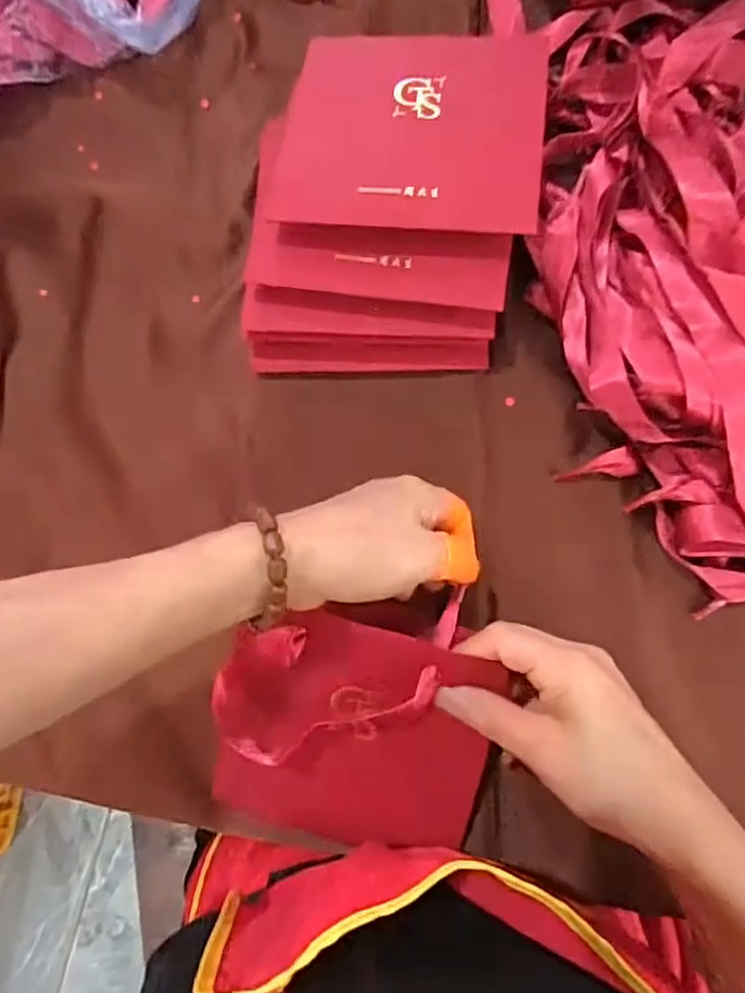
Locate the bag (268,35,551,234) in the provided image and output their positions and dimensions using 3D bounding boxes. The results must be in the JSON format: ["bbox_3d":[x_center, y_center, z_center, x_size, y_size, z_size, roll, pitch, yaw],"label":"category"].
[{"bbox_3d":[0.023,-0.204,0.346,0.137,0.010,0.145,6,72,8],"label":"bag"}]

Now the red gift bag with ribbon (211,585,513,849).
[{"bbox_3d":[-0.010,0.119,0.314,0.135,0.019,0.125,1,102,3],"label":"red gift bag with ribbon"}]

